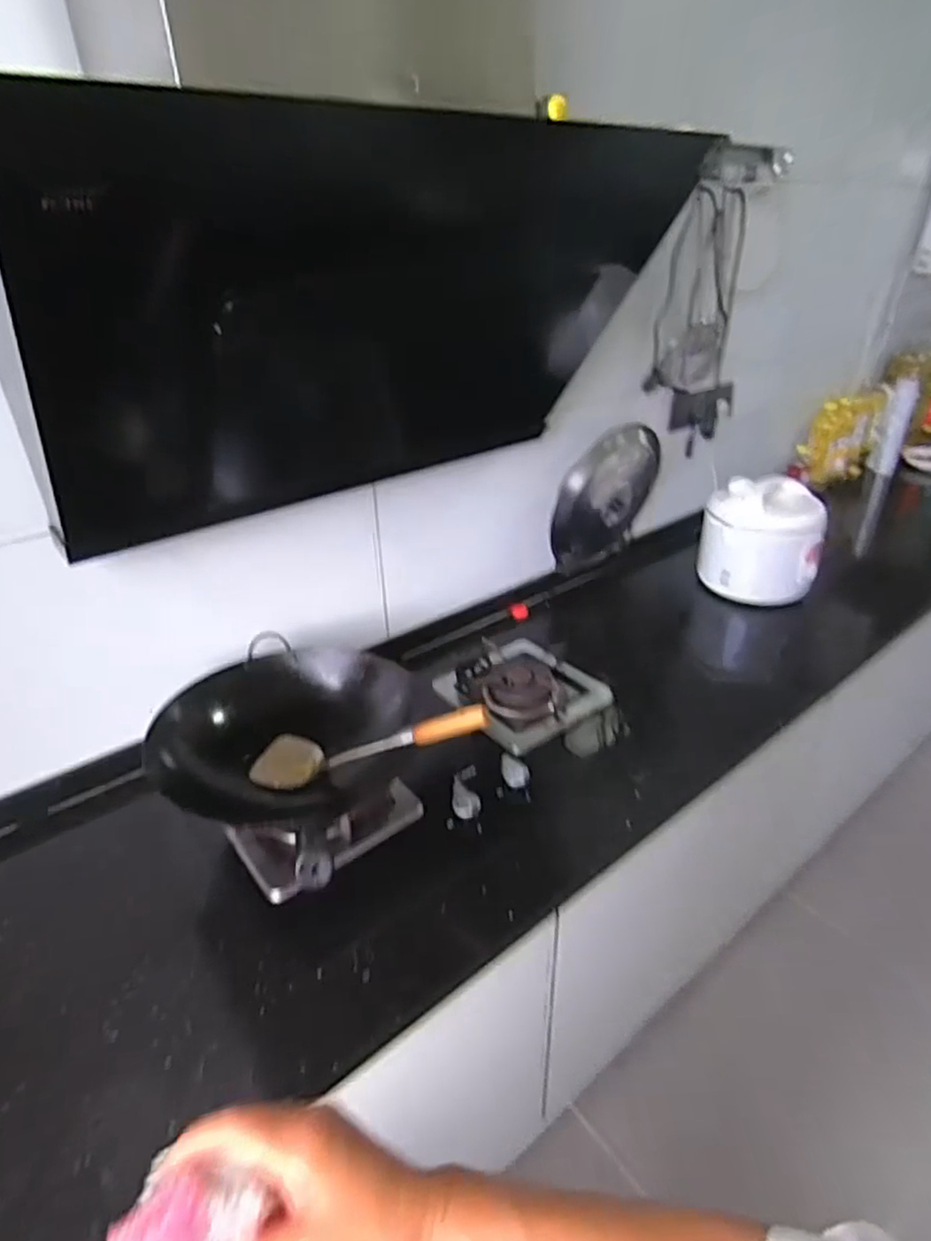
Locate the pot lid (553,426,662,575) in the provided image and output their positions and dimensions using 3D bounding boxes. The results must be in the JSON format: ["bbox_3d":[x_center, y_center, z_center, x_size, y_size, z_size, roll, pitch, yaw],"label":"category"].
[{"bbox_3d":[0.315,-0.263,1.501,0.086,0.285,0.321,19,36,31],"label":"pot lid"}]

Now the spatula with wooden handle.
[{"bbox_3d":[-0.130,0.168,0.889,0.381,0.055,0.096,-17,21,32],"label":"spatula with wooden handle"}]

